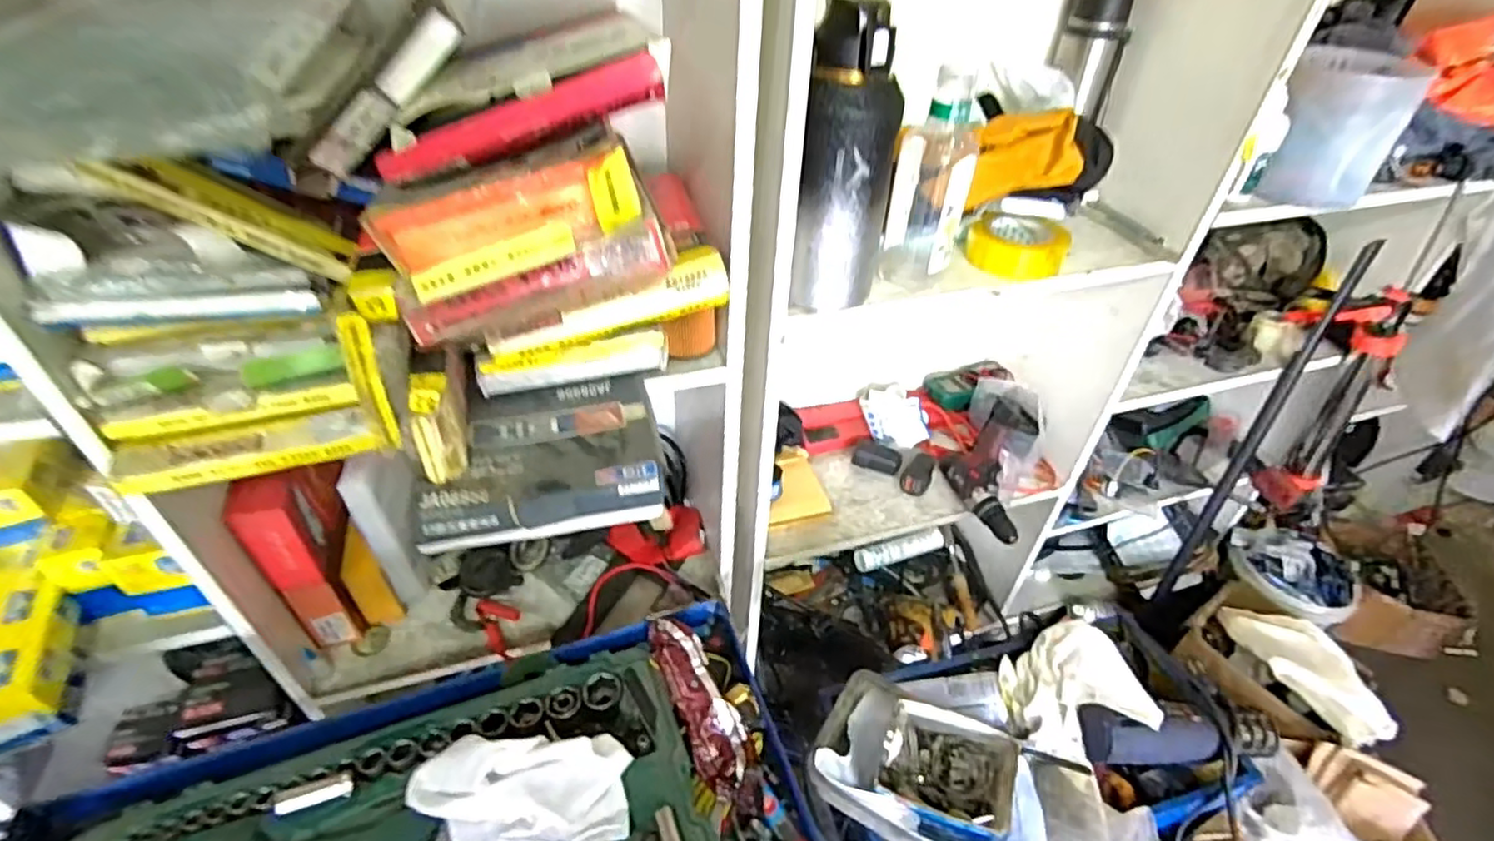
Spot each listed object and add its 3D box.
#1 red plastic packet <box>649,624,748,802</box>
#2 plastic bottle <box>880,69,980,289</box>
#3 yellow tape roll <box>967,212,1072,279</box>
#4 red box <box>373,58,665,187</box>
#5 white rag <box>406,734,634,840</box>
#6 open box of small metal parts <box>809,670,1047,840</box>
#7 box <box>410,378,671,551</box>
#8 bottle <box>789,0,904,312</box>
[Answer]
[{"bbox_3d":[-0.052,0.310,0.733,0.056,0.022,0.194,-18,59,-23],"label":"red plastic packet"},{"bbox_3d":[0.215,-0.275,0.768,0.085,0.229,0.081,10,41,9],"label":"plastic bottle"},{"bbox_3d":[0.367,-0.241,0.888,0.120,0.049,0.120,2,41,-1],"label":"yellow tape roll"},{"bbox_3d":[-0.176,-0.233,0.517,0.228,0.028,0.033,-21,44,-4],"label":"red box"},{"bbox_3d":[-0.209,0.349,0.588,0.197,0.070,0.130,-4,41,-8],"label":"white rag"},{"bbox_3d":[0.209,0.407,0.758,0.251,0.086,0.165,22,44,21],"label":"open box of small metal parts"},{"bbox_3d":[-0.189,0.036,0.622,0.212,0.049,0.165,-9,42,-13],"label":"box"},{"bbox_3d":[0.105,-0.254,0.682,0.089,0.300,0.079,10,41,9],"label":"bottle"}]

